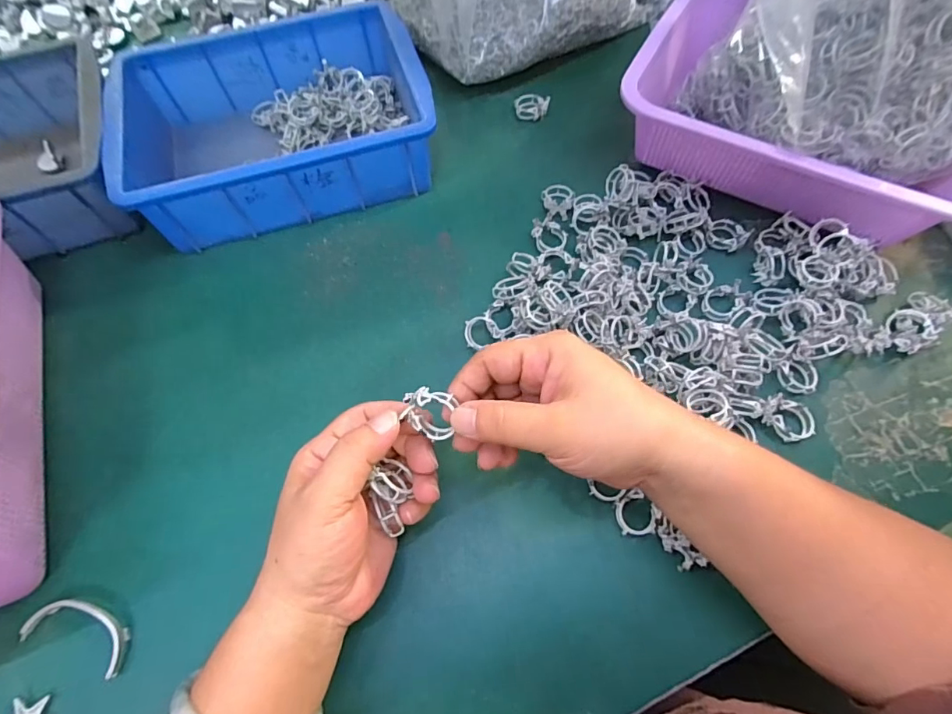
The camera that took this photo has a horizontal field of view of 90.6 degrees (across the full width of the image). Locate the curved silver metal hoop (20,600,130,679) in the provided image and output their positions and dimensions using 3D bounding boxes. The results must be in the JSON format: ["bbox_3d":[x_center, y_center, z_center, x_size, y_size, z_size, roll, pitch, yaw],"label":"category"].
[{"bbox_3d":[-0.229,0.159,0.272,0.065,0.009,0.026,17,67,8],"label":"curved silver metal hoop"}]

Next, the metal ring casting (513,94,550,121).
[{"bbox_3d":[0.053,-0.242,0.453,0.033,0.011,0.025,9,66,4],"label":"metal ring casting"}]

